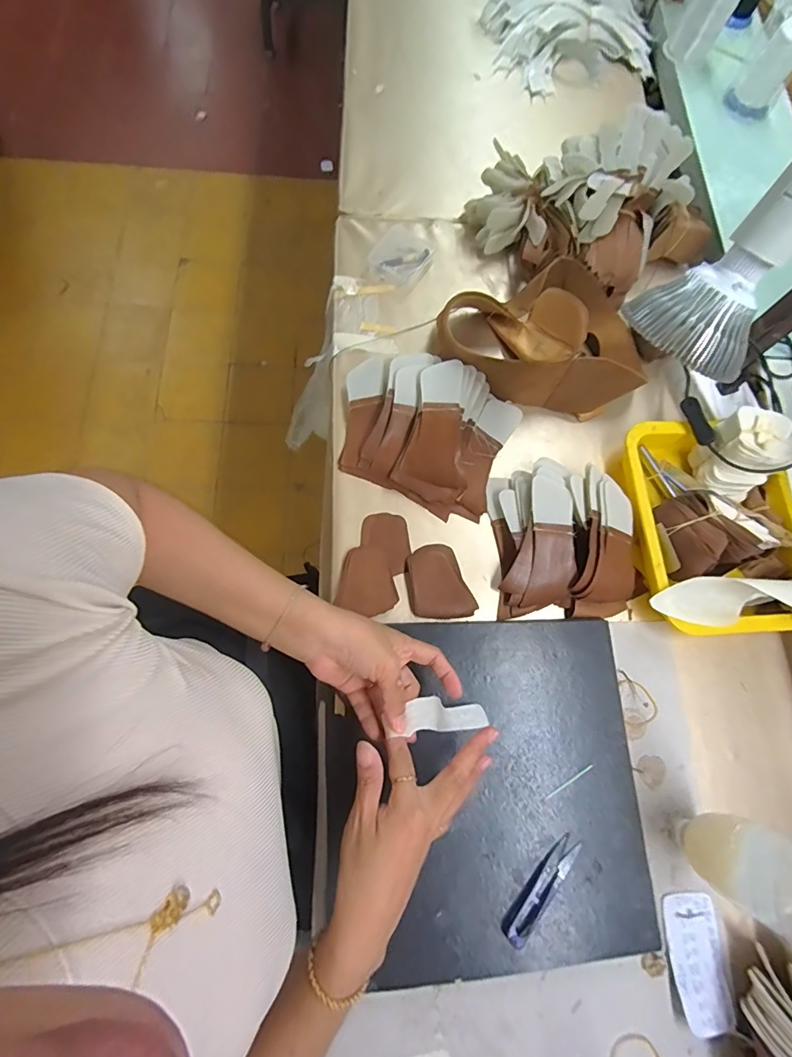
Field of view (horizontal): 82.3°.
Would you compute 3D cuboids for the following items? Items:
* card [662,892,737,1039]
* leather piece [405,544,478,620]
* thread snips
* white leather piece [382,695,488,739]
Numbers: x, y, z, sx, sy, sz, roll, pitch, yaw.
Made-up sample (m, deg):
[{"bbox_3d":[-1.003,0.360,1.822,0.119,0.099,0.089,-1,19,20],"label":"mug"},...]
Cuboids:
[{"bbox_3d":[0.287,0.411,0.431,0.053,0.007,0.104,5,66,-4],"label":"card"},{"bbox_3d":[0.048,0.061,0.518,0.069,0.005,0.085,-10,72,-13],"label":"leather piece"},{"bbox_3d":[0.136,0.333,0.417,0.026,0.011,0.099,42,75,8],"label":"thread snips"},{"bbox_3d":[0.042,0.170,0.413,0.020,0.128,0.029,-6,70,40],"label":"white leather piece"}]

